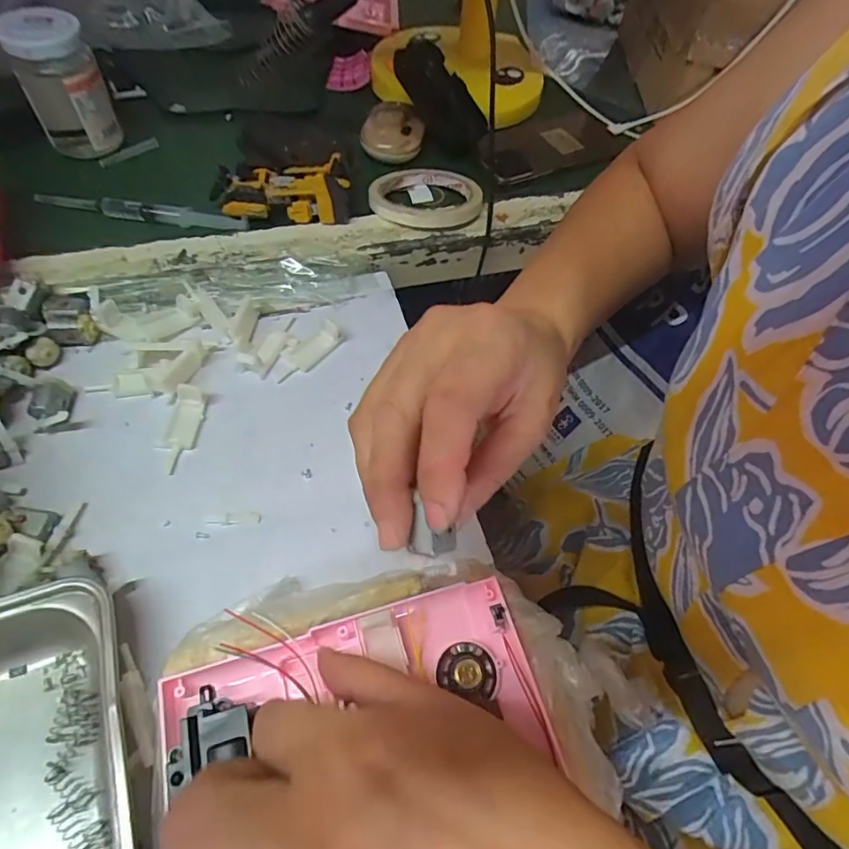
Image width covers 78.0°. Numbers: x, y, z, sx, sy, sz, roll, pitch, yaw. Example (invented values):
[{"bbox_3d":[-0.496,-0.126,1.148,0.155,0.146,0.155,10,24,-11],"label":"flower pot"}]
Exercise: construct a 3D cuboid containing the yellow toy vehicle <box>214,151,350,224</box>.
[{"bbox_3d":[-0.121,-0.204,0.443,0.112,0.035,0.061,7,58,-2],"label":"yellow toy vehicle"}]

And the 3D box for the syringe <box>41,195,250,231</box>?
[{"bbox_3d":[-0.235,-0.175,0.435,0.167,0.017,0.014,5,58,-3],"label":"syringe"}]

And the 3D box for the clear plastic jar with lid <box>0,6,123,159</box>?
[{"bbox_3d":[-0.310,-0.291,0.452,0.060,0.098,0.053,-26,64,-19],"label":"clear plastic jar with lid"}]

